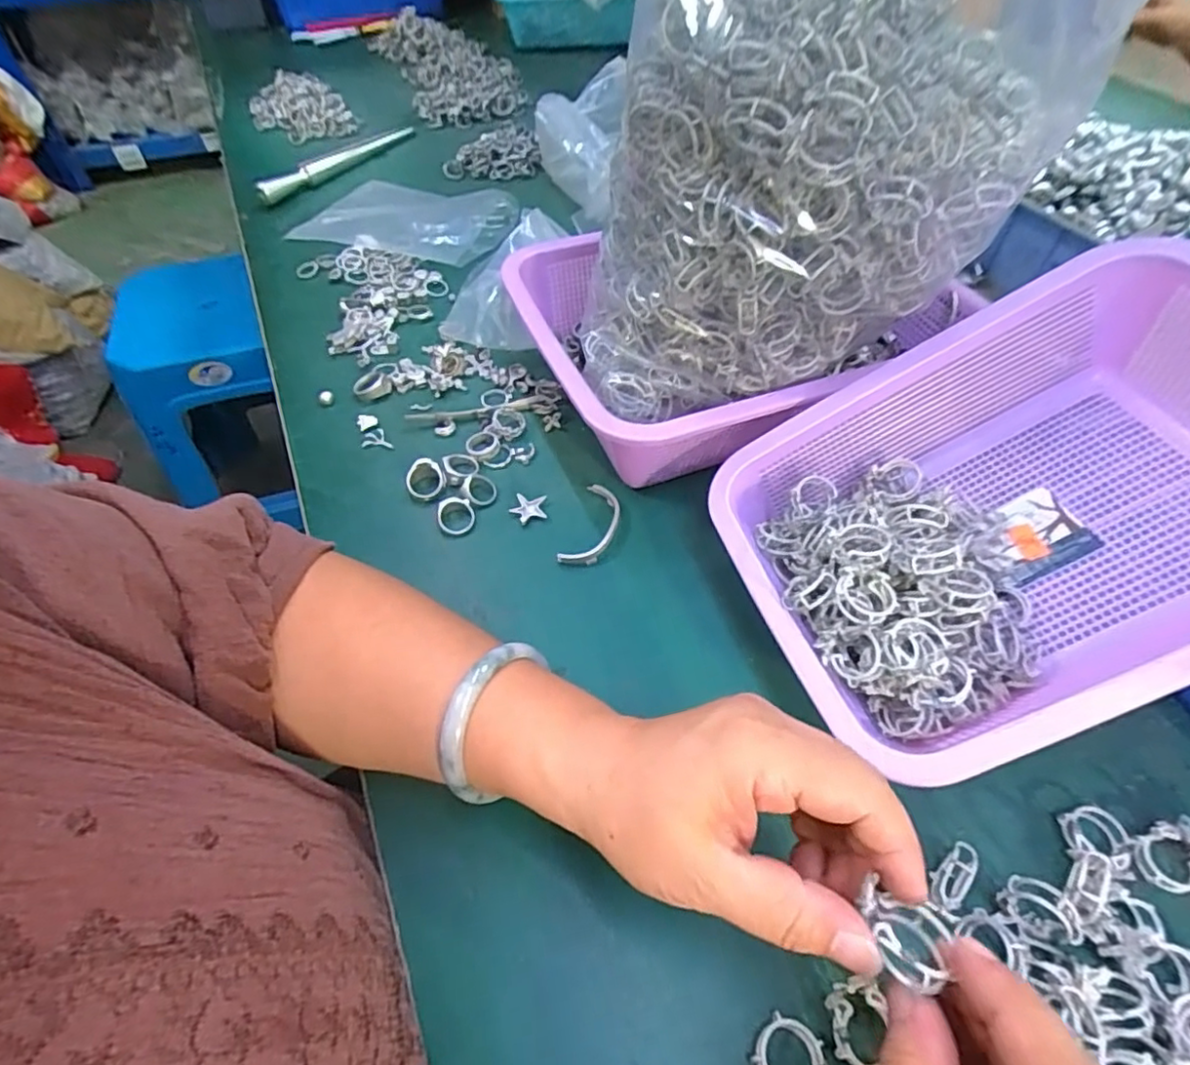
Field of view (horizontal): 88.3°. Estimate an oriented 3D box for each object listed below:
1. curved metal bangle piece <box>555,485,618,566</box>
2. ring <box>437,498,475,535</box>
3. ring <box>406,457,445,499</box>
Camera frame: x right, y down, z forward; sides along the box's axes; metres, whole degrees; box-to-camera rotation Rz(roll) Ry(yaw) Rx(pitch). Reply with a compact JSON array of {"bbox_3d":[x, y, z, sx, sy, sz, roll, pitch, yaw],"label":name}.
[{"bbox_3d":[-0.001,-0.004,0.391,0.026,0.007,0.064,15,54,12],"label":"curved metal bangle piece"},{"bbox_3d":[-0.090,-0.011,0.395,0.023,0.011,0.024,0,52,0],"label":"ring"},{"bbox_3d":[-0.114,-0.036,0.410,0.024,0.017,0.023,0,52,0],"label":"ring"}]

